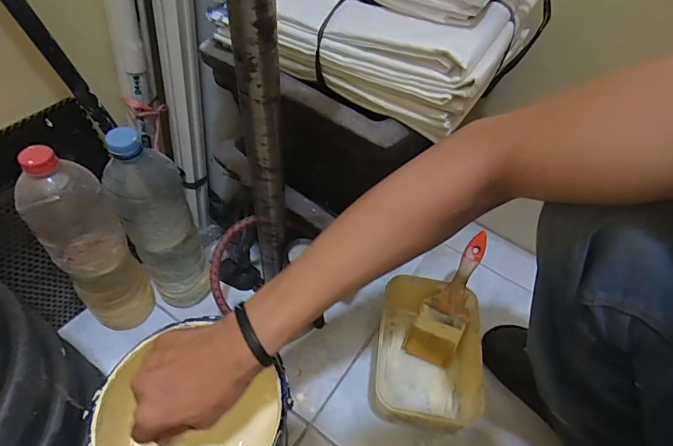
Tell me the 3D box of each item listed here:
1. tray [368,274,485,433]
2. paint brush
[{"bbox_3d":[0.134,0.182,0.628,0.149,0.082,0.213,12,52,5],"label":"tray"},{"bbox_3d":[0.174,0.114,0.633,0.071,0.207,0.016,25,9,15],"label":"paint brush"}]

